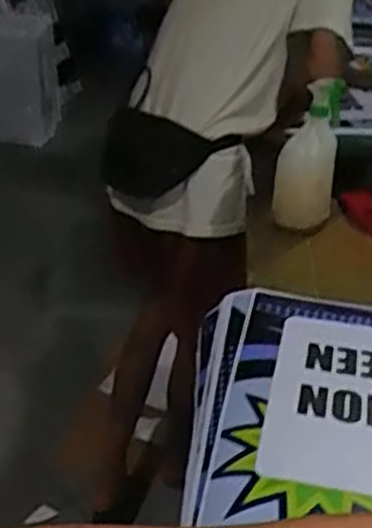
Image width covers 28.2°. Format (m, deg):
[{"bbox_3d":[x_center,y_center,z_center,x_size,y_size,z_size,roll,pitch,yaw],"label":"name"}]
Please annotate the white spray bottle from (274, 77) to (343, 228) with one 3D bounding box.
[{"bbox_3d":[0.206,-0.184,1.210,0.107,0.224,0.089,-22,38,-35],"label":"white spray bottle"}]

